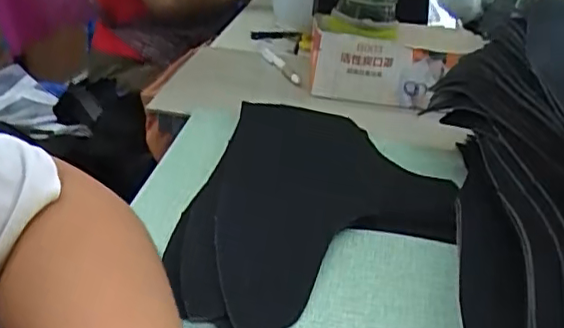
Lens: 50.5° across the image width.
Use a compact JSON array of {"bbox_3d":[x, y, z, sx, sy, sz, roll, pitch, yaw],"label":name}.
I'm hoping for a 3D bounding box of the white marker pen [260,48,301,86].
[{"bbox_3d":[0.000,-0.123,0.745,0.013,0.018,0.125,-5,29,-24],"label":"white marker pen"}]

